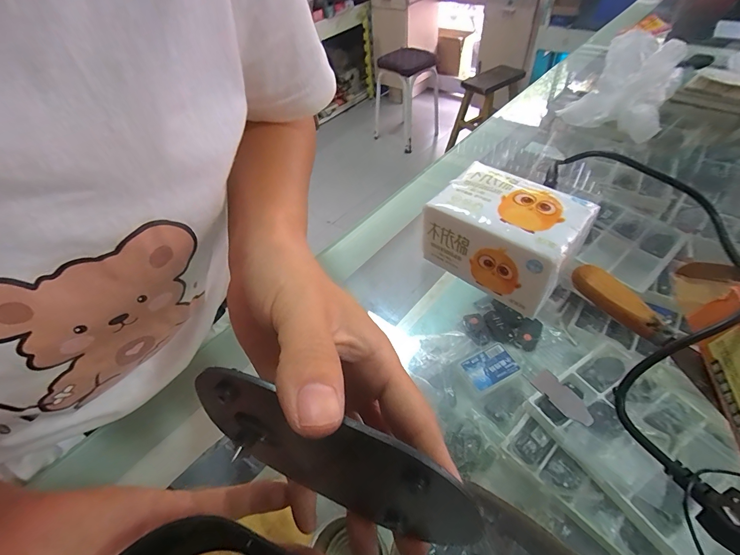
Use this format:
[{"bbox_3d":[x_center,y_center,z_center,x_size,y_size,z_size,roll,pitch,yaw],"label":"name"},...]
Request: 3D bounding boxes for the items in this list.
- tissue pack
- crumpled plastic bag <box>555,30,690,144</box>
[{"bbox_3d":[0.117,-0.040,0.302,0.116,0.067,0.086,32,60,29],"label":"tissue pack"},{"bbox_3d":[0.364,-0.272,0.478,0.132,0.081,0.124,-39,56,-24],"label":"crumpled plastic bag"}]

